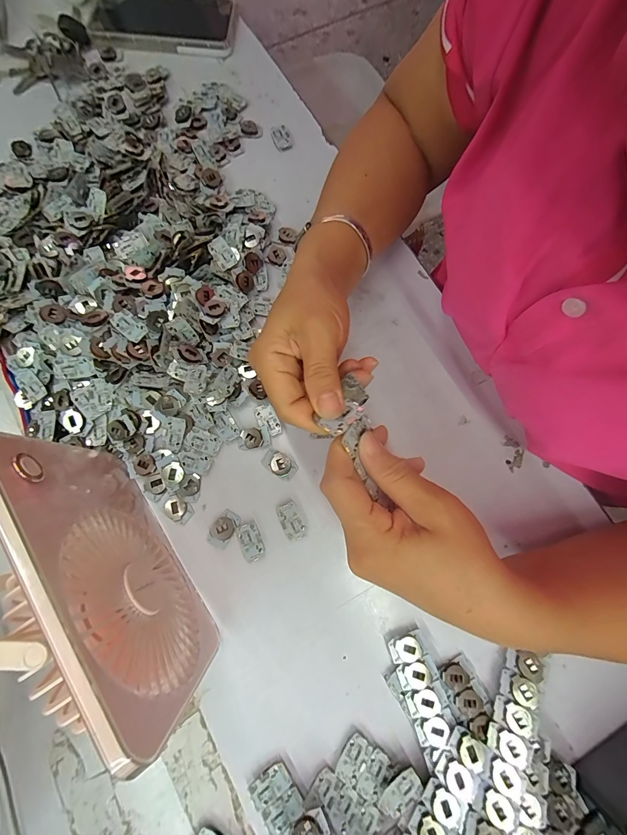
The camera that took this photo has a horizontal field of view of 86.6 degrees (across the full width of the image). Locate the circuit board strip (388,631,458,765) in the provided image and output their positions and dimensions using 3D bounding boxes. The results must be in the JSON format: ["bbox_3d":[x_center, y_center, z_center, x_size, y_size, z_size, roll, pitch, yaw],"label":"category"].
[{"bbox_3d":[0.083,0.206,0.251,0.029,0.007,0.075,-16,74,-6],"label":"circuit board strip"}]

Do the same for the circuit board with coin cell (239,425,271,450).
[{"bbox_3d":[-0.053,0.018,0.295,0.028,0.007,0.018,-12,79,-2],"label":"circuit board with coin cell"}]

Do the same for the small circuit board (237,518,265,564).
[{"bbox_3d":[-0.052,0.103,0.276,0.019,0.004,0.030,-23,79,-4],"label":"small circuit board"}]

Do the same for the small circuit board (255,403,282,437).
[{"bbox_3d":[-0.041,0.002,0.300,0.017,0.004,0.030,-28,80,-5],"label":"small circuit board"}]

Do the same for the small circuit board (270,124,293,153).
[{"bbox_3d":[-0.035,-0.307,0.366,0.018,0.004,0.028,-21,90,5],"label":"small circuit board"}]

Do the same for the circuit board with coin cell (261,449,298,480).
[{"bbox_3d":[-0.030,0.041,0.292,0.031,0.004,0.018,35,81,7],"label":"circuit board with coin cell"}]

